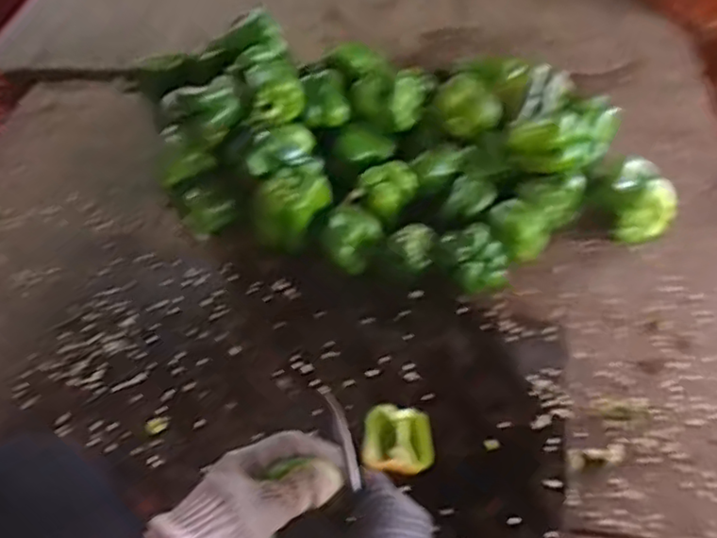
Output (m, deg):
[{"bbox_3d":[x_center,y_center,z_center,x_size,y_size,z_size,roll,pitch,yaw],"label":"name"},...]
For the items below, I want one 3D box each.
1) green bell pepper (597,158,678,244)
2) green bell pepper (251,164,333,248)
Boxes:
[{"bbox_3d":[0.318,-0.071,0.773,0.077,0.083,0.075,-2,50,2],"label":"green bell pepper"},{"bbox_3d":[-0.079,-0.073,0.787,0.068,0.066,0.092,31,59,26],"label":"green bell pepper"}]

